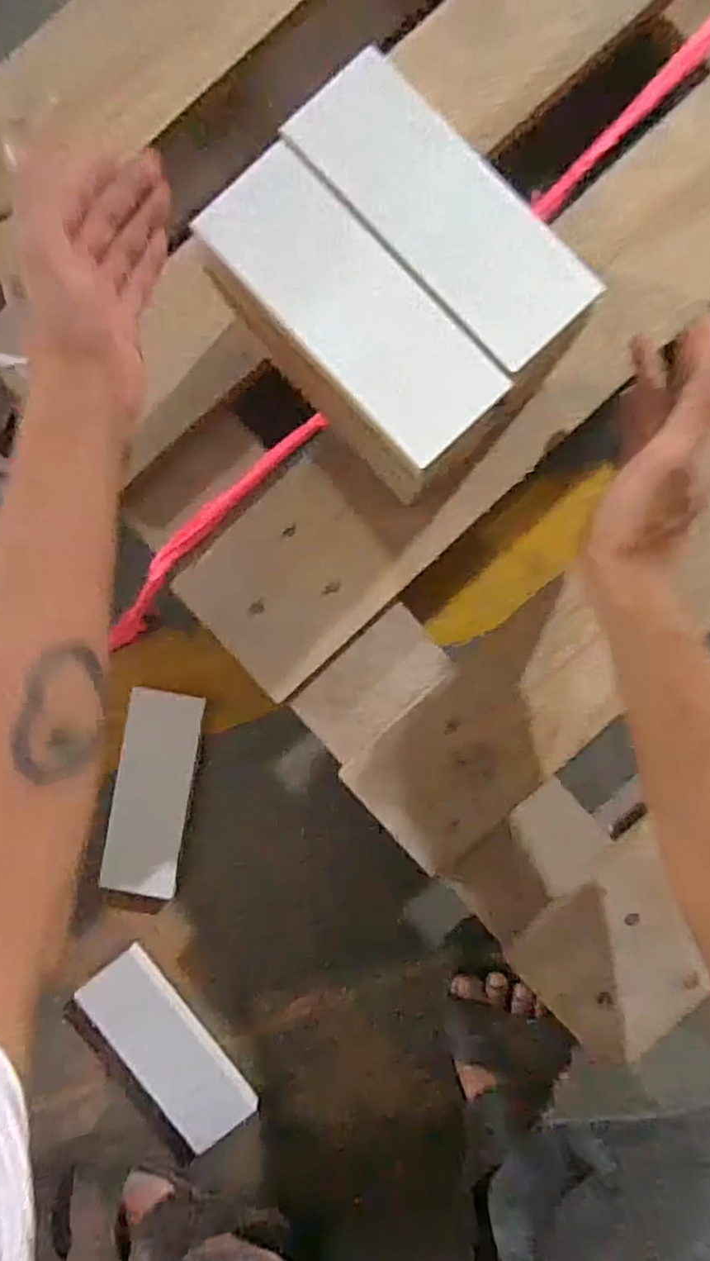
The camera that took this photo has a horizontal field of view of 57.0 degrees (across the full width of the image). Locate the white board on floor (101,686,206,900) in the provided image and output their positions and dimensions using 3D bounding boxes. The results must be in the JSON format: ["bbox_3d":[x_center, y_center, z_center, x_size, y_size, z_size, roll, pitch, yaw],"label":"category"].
[{"bbox_3d":[-0.181,0.144,0.584,0.071,0.019,0.178,8,90,0],"label":"white board on floor"}]

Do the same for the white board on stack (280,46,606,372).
[{"bbox_3d":[0.046,-0.218,0.340,0.063,0.006,0.174,-44,90,0],"label":"white board on stack"}]

